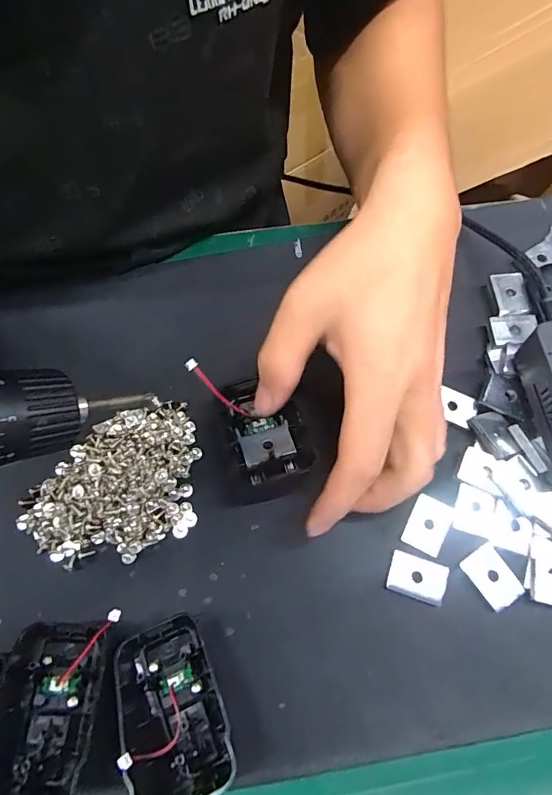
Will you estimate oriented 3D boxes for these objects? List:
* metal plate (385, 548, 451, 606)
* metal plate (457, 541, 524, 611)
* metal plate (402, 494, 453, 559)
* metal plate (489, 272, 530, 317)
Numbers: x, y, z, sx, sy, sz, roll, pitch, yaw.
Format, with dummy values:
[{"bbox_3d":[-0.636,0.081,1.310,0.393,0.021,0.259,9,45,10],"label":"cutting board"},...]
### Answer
[{"bbox_3d":[0.073,0.092,0.224,0.028,0.004,0.020,16,70,9],"label":"metal plate"},{"bbox_3d":[0.110,0.091,0.222,0.020,0.004,0.028,-28,70,-8],"label":"metal plate"},{"bbox_3d":[0.081,0.068,0.232,0.020,0.004,0.028,24,72,12],"label":"metal plate"},{"bbox_3d":[0.146,-0.065,0.273,0.018,0.004,0.028,-6,72,7],"label":"metal plate"}]

